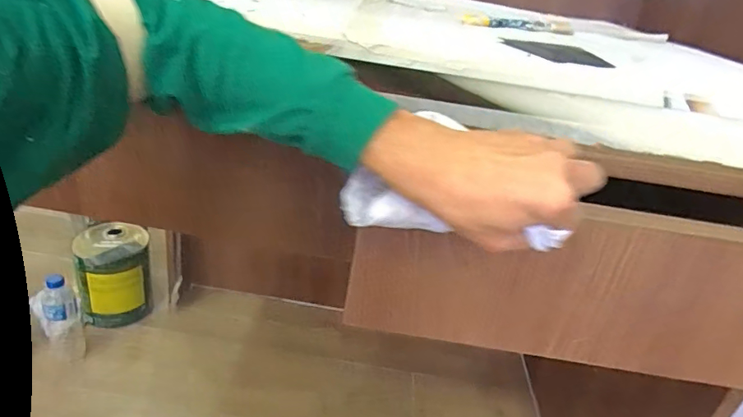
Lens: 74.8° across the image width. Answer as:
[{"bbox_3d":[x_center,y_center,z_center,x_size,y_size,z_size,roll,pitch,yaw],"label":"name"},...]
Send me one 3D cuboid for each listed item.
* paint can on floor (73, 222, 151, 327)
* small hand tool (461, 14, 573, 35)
[{"bbox_3d":[-0.602,0.157,1.145,0.158,0.193,0.136,-5,30,-26],"label":"paint can on floor"},{"bbox_3d":[0.201,-0.243,0.641,0.188,0.013,0.022,-6,31,-28],"label":"small hand tool"}]

